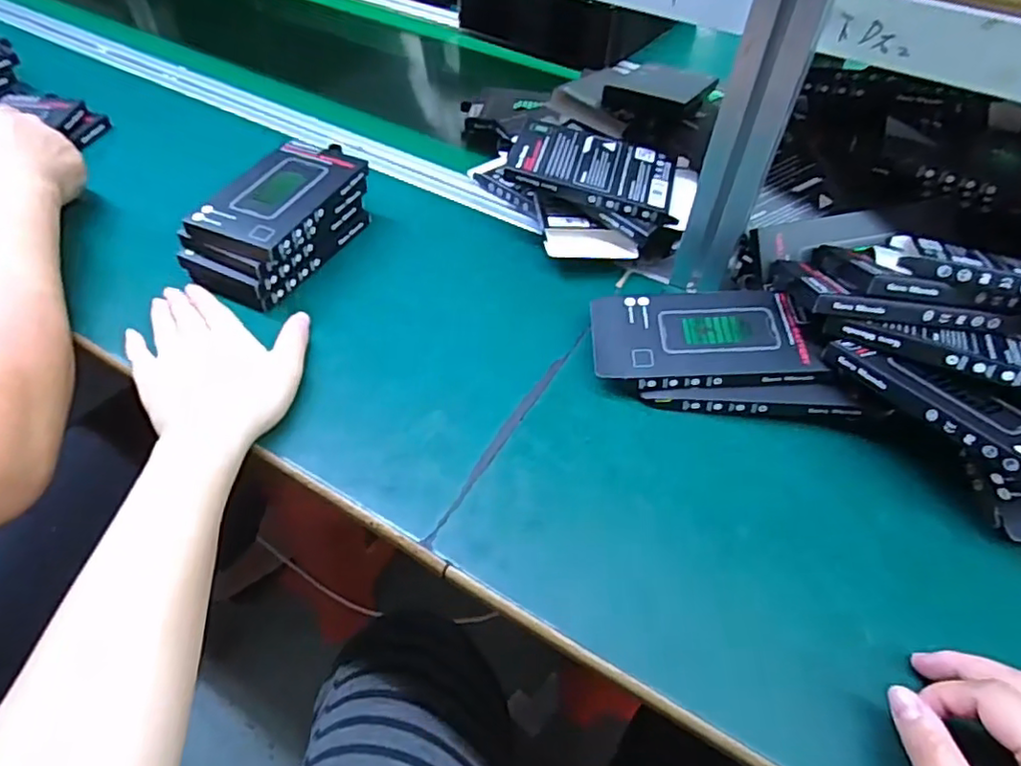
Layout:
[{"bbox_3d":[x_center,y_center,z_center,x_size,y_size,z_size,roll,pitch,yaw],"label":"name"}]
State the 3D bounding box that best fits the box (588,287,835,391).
[{"bbox_3d":[0.135,-0.034,0.446,0.150,0.011,0.081,-3,54,4],"label":"box"}]

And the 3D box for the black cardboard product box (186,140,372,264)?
[{"bbox_3d":[-0.179,-0.152,0.499,0.075,0.017,0.142,20,50,13],"label":"black cardboard product box"}]

